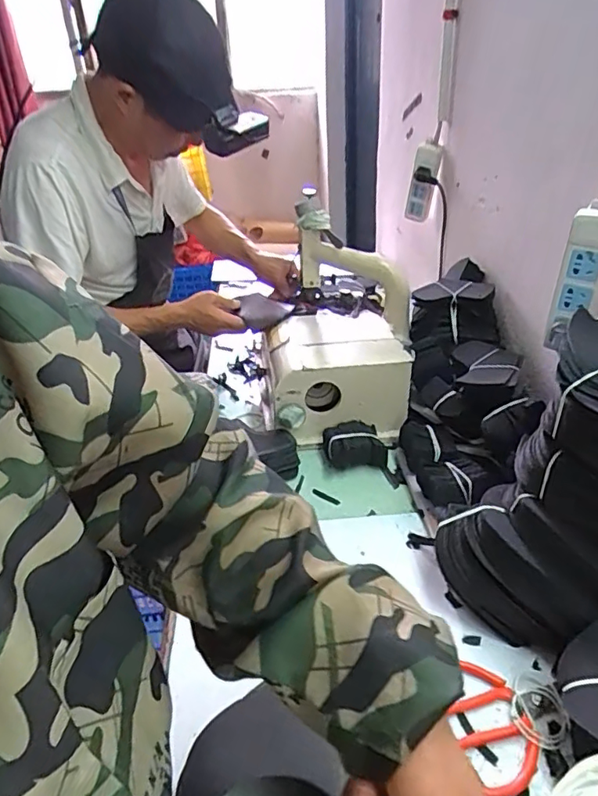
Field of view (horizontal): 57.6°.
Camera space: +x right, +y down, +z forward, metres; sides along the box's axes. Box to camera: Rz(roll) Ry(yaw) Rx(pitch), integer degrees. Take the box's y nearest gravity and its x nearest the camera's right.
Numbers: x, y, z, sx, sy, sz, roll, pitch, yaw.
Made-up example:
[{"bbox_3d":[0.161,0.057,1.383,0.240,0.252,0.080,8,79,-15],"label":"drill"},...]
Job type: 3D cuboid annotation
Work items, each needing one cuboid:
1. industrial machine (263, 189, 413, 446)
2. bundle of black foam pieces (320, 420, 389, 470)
[{"bbox_3d":[0.062,-0.131,0.957,0.264,0.303,0.315,3,30,7],"label":"industrial machine"},{"bbox_3d":[0.090,0.076,0.875,0.102,0.041,0.077,2,30,5],"label":"bundle of black foam pieces"}]

